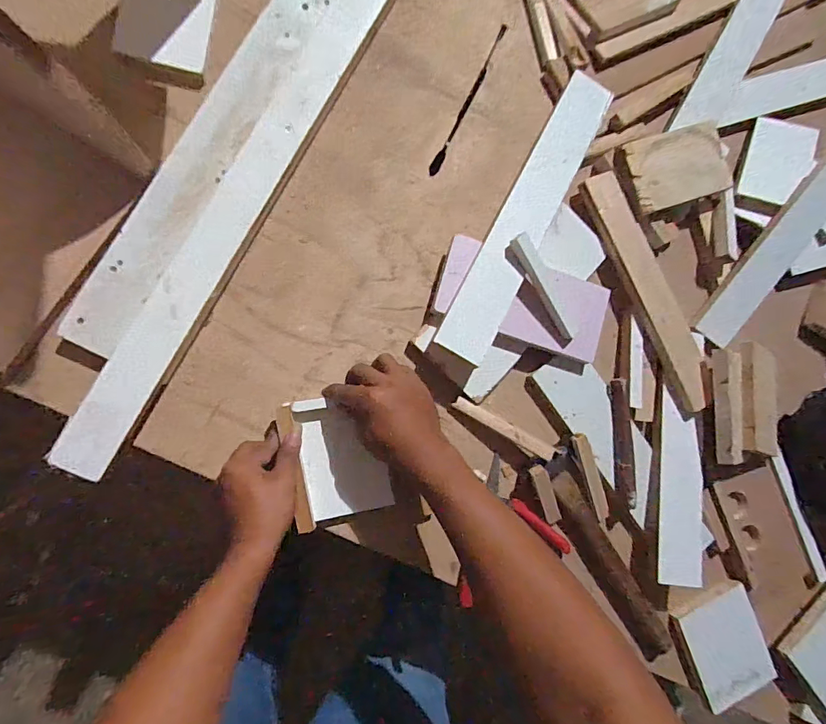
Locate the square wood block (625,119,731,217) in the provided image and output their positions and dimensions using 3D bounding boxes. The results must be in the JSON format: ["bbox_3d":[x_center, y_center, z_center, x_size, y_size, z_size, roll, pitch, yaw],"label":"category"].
[{"bbox_3d":[0.366,-0.269,0.618,0.152,0.020,0.097,-20,90,-12],"label":"square wood block"}]

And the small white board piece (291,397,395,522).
[{"bbox_3d":[-0.081,0.108,0.529,0.093,0.009,0.137,-11,90,-11],"label":"small white board piece"}]

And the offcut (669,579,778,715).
[{"bbox_3d":[0.416,0.383,0.611,0.111,0.021,0.139,-24,91,-12],"label":"offcut"}]

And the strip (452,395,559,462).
[{"bbox_3d":[0.115,0.084,0.574,0.138,0.023,0.017,29,85,-2],"label":"strip"}]

